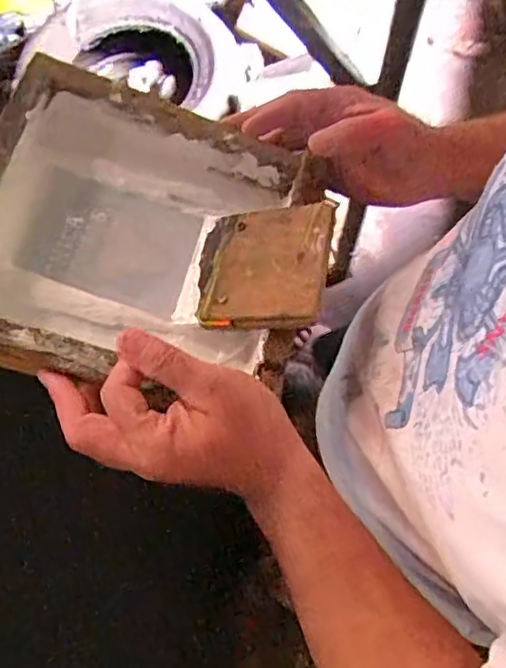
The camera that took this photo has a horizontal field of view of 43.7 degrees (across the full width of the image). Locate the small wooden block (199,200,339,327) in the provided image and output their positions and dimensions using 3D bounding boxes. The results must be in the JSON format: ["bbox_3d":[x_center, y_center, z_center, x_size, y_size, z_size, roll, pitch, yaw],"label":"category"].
[{"bbox_3d":[0.006,-0.053,0.477,0.106,0.009,0.103,0,62,29],"label":"small wooden block"}]

